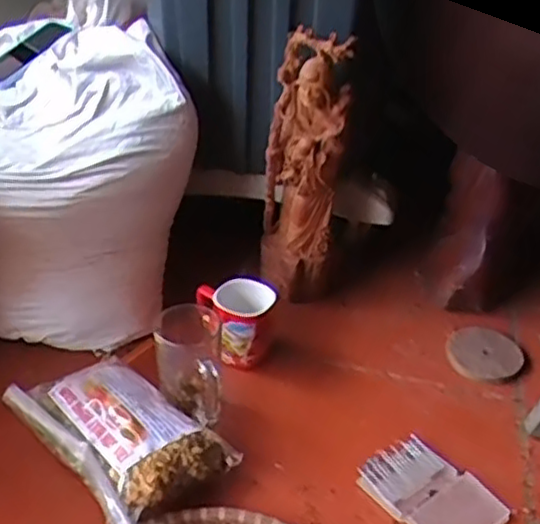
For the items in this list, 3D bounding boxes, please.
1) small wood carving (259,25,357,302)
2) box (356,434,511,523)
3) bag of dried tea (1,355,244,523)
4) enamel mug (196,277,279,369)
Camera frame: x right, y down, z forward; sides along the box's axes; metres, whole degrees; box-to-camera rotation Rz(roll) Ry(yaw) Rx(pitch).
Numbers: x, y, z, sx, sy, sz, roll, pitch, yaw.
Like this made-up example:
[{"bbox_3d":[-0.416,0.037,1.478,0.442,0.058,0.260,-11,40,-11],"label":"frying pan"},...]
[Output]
[{"bbox_3d":[0.046,-0.129,0.952,0.106,0.337,0.109,2,32,1],"label":"small wood carving"},{"bbox_3d":[0.169,0.241,0.725,0.099,0.020,0.133,-23,39,-34],"label":"box"},{"bbox_3d":[-0.161,0.180,0.741,0.144,0.065,0.233,-25,42,-38],"label":"bag of dried tea"},{"bbox_3d":[-0.042,0.074,0.885,0.095,0.090,0.082,-1,32,-3],"label":"enamel mug"}]

